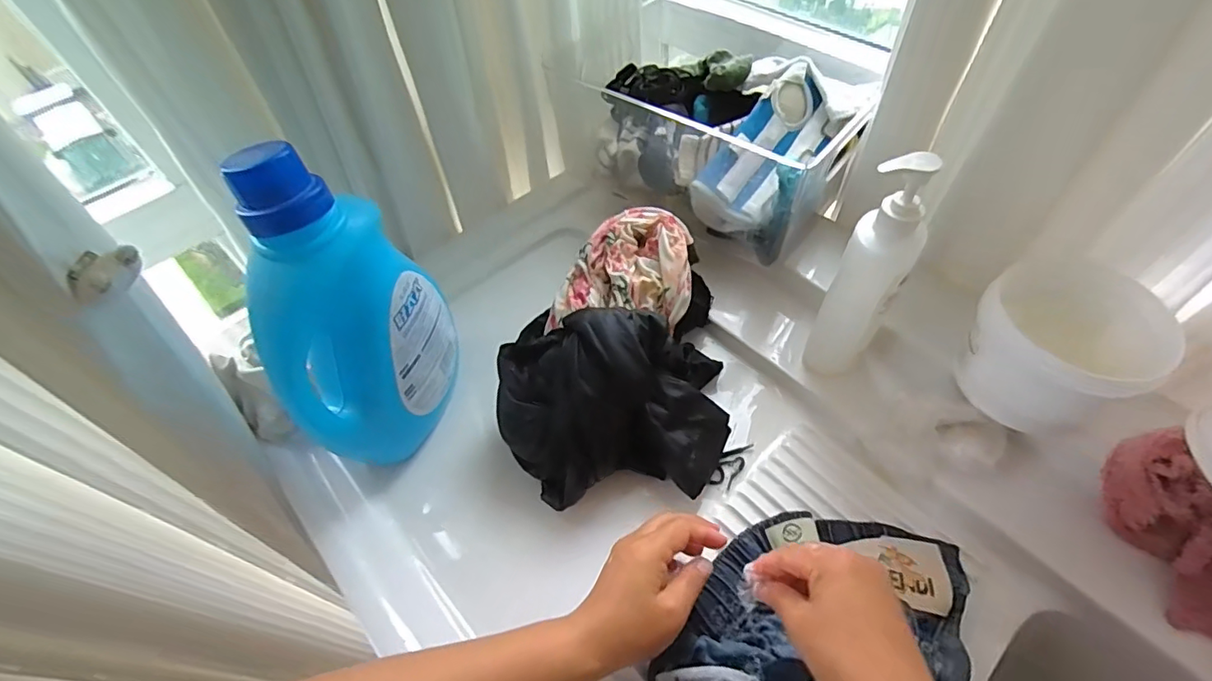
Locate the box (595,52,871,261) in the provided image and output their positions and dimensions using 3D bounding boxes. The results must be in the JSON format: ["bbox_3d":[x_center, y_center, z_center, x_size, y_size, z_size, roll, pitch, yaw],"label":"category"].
[{"bbox_3d":[0.132,-0.246,0.645,0.297,0.108,0.190,35,64,26],"label":"box"}]

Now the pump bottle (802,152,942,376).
[{"bbox_3d":[0.228,-0.051,0.481,0.057,0.227,0.056,23,60,20],"label":"pump bottle"}]

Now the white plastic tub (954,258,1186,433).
[{"bbox_3d":[0.385,0.006,0.476,0.121,0.088,0.119,-3,54,4],"label":"white plastic tub"}]

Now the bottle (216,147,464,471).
[{"bbox_3d":[-0.215,-0.012,0.470,0.079,0.279,0.151,8,55,11],"label":"bottle"}]

